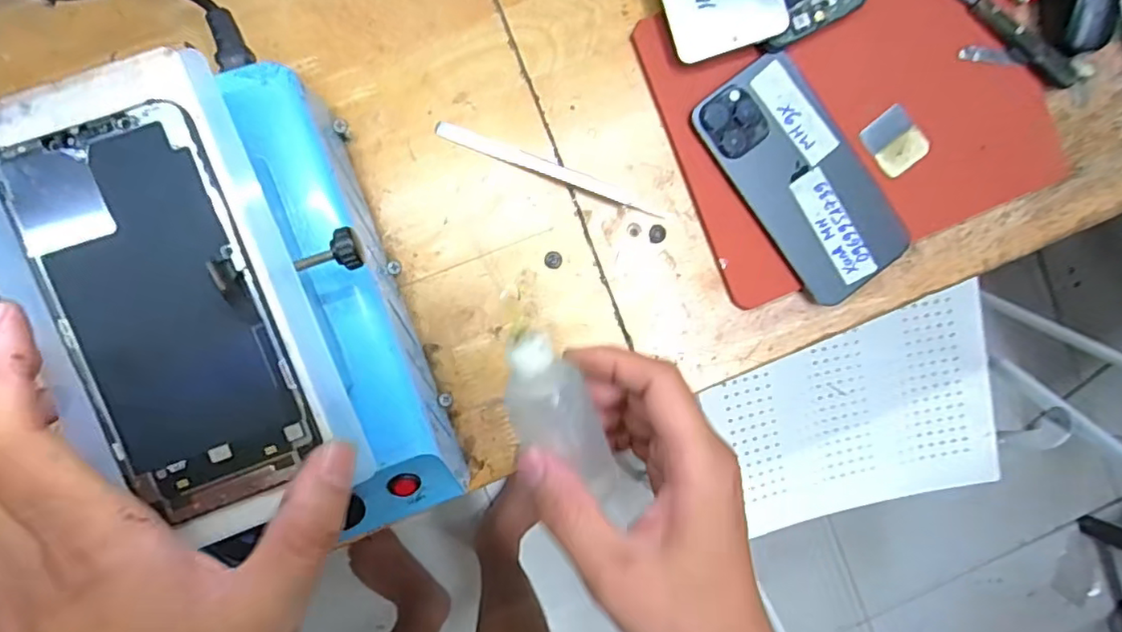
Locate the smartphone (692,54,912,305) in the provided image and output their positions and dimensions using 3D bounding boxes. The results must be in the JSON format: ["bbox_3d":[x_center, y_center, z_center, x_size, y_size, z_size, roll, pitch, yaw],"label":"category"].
[{"bbox_3d":[0.159,-0.089,0.383,0.073,0.015,0.157,-36,95,-3],"label":"smartphone"}]

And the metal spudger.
[{"bbox_3d":[-0.008,-0.094,0.377,0.149,0.004,0.010,20,91,-6],"label":"metal spudger"}]

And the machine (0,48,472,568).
[{"bbox_3d":[-0.148,0.006,0.296,0.127,0.141,0.225,-20,94,-4],"label":"machine"}]

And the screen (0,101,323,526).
[{"bbox_3d":[-0.157,0.001,0.231,0.074,0.004,0.154,-21,95,-4],"label":"screen"}]

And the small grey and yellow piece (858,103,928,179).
[{"bbox_3d":[0.225,-0.117,0.393,0.038,0.008,0.039,-40,96,-2],"label":"small grey and yellow piece"}]

